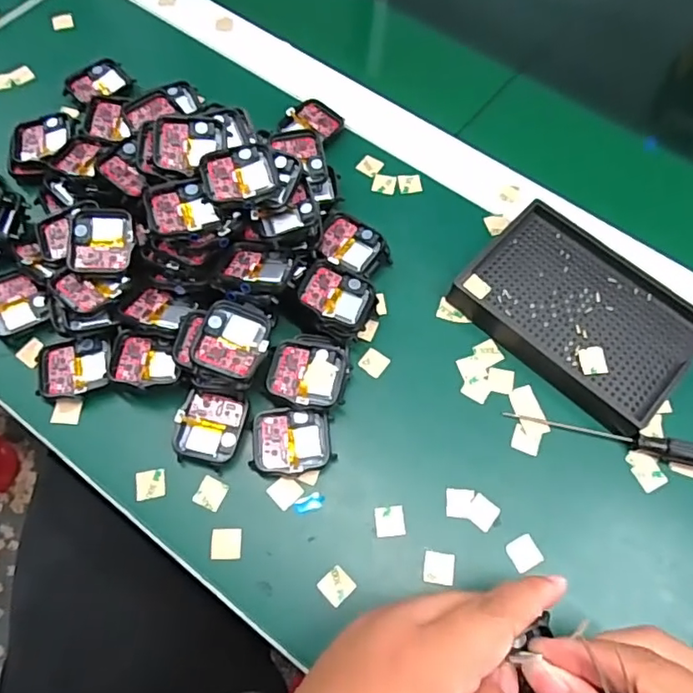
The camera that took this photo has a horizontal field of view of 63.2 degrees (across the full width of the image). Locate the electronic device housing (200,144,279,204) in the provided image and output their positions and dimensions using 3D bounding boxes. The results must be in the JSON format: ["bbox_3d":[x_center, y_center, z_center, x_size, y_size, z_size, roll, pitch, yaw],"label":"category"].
[{"bbox_3d":[-0.062,-0.100,0.327,0.042,0.005,0.039,-7,67,-6],"label":"electronic device housing"}]

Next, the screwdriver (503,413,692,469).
[{"bbox_3d":[0.160,0.052,0.324,0.129,0.017,0.011,16,66,5],"label":"screwdriver"}]

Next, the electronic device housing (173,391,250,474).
[{"bbox_3d":[-0.078,0.048,0.324,0.037,0.012,0.040,12,66,3],"label":"electronic device housing"}]

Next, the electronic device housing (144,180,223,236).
[{"bbox_3d":[-0.095,-0.082,0.326,0.039,0.012,0.038,-17,68,-10],"label":"electronic device housing"}]

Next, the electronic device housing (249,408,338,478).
[{"bbox_3d":[-0.031,0.055,0.322,0.044,0.013,0.037,1,66,-2],"label":"electronic device housing"}]

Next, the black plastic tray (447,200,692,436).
[{"bbox_3d":[0.145,-0.021,0.355,0.096,0.022,0.136,-41,74,-18],"label":"black plastic tray"}]

